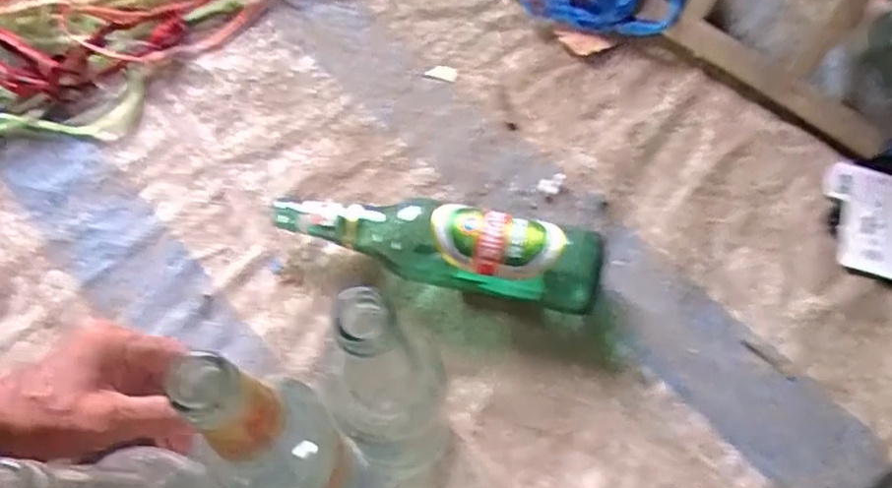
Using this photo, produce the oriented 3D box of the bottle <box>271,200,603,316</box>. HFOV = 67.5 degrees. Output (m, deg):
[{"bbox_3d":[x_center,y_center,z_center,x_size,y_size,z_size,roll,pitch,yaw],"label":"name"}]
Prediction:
[{"bbox_3d":[-0.010,0.004,0.530,0.262,0.067,0.060,9,63,5],"label":"bottle"}]

